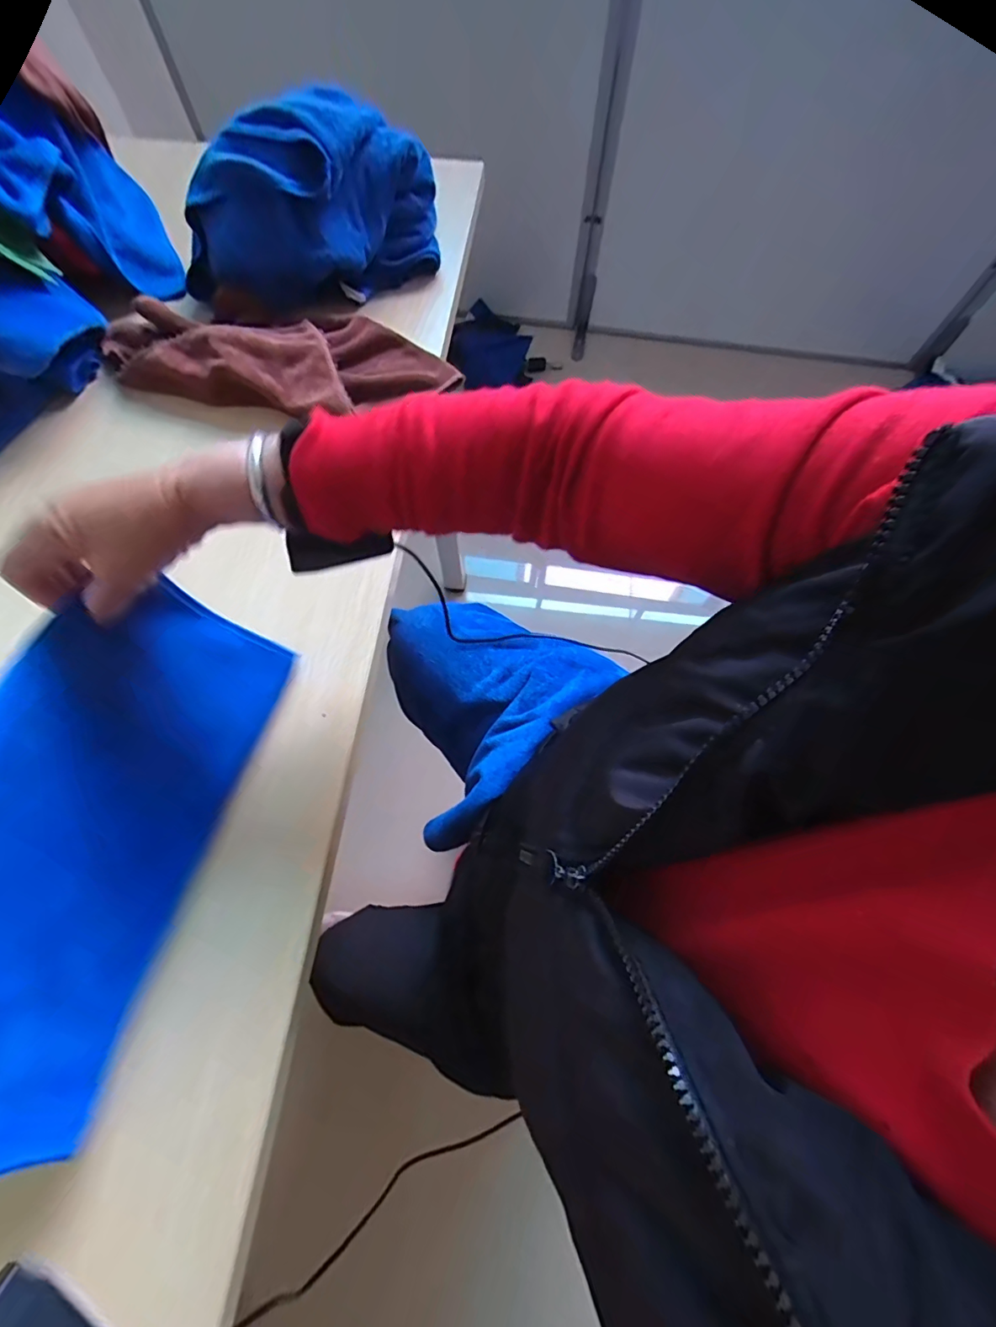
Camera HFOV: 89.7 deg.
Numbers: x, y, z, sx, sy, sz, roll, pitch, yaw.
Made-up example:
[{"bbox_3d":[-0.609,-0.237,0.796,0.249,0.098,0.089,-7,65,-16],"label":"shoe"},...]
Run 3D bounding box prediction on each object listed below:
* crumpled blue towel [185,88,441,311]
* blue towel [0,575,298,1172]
[{"bbox_3d":[-0.205,-0.504,0.556,0.293,0.124,0.155,-31,71,-13],"label":"crumpled blue towel"},{"bbox_3d":[-0.255,0.104,0.316,0.033,0.161,0.327,-7,56,26],"label":"blue towel"}]

